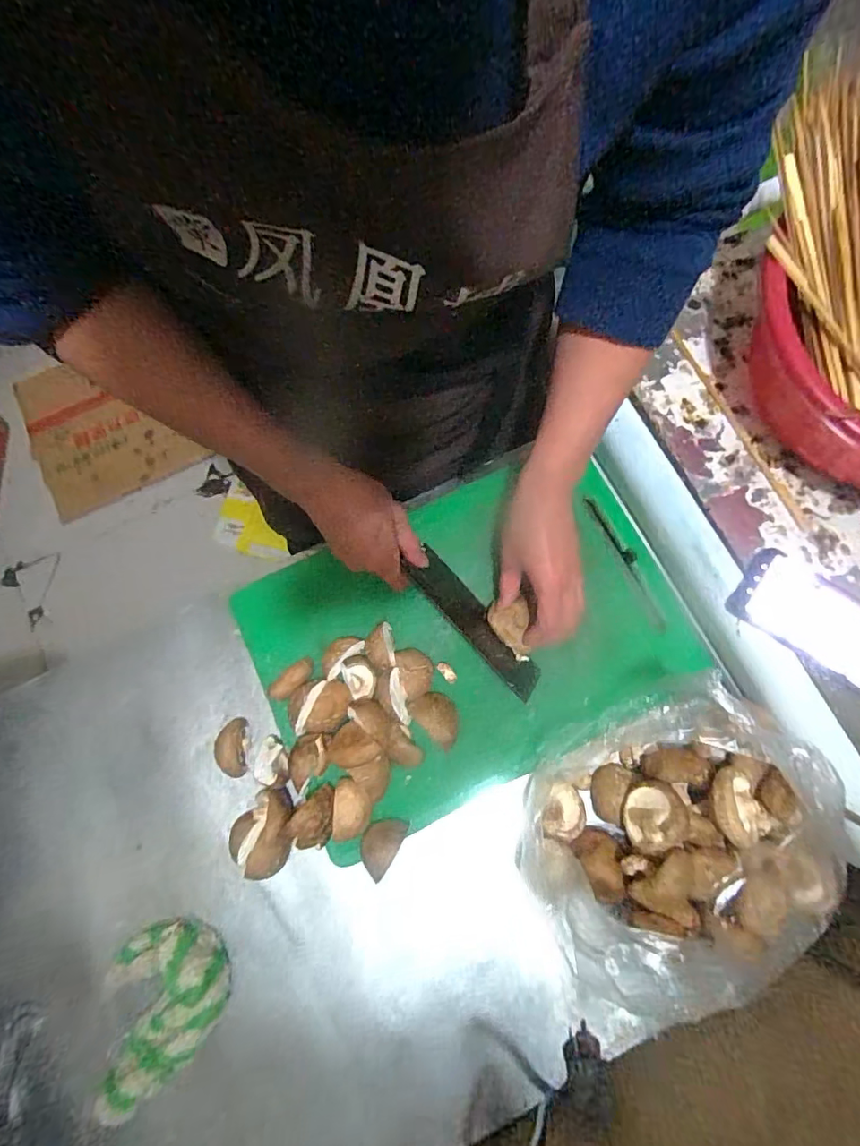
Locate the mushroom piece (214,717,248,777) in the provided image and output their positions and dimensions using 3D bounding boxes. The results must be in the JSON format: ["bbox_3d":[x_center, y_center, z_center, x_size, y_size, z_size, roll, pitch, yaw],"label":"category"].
[{"bbox_3d":[-0.219,0.193,0.571,0.030,0.023,0.061,-6,77,-1],"label":"mushroom piece"}]

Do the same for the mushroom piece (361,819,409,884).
[{"bbox_3d":[-0.050,0.274,0.529,0.036,0.020,0.056,34,80,8],"label":"mushroom piece"}]

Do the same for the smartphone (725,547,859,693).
[{"bbox_3d":[0.390,0.048,0.520,0.165,0.017,0.083,36,80,8],"label":"smartphone"}]

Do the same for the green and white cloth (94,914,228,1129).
[{"bbox_3d":[-0.278,0.430,0.502,0.115,0.043,0.168,36,80,8],"label":"green and white cloth"}]

